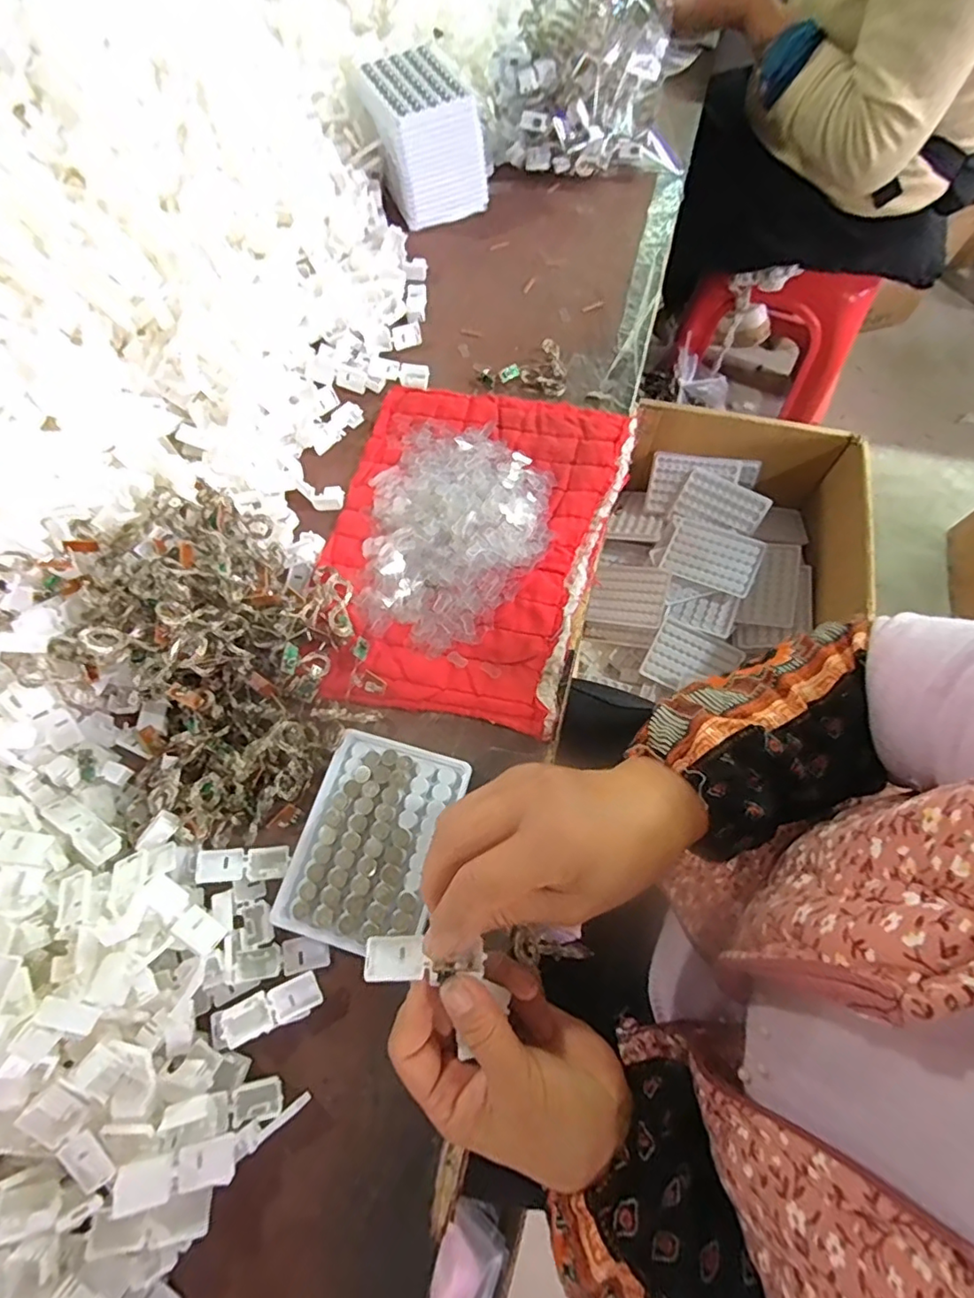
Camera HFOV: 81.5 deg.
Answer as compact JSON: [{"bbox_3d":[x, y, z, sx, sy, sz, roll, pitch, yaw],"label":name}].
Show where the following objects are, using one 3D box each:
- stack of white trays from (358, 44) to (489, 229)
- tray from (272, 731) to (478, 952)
[{"bbox_3d":[-0.068,-0.552,0.613,0.099,0.094,0.132,-22,69,-8],"label":"stack of white trays"},{"bbox_3d":[-0.075,0.124,0.372,0.093,0.012,0.127,15,69,7],"label":"tray"}]

